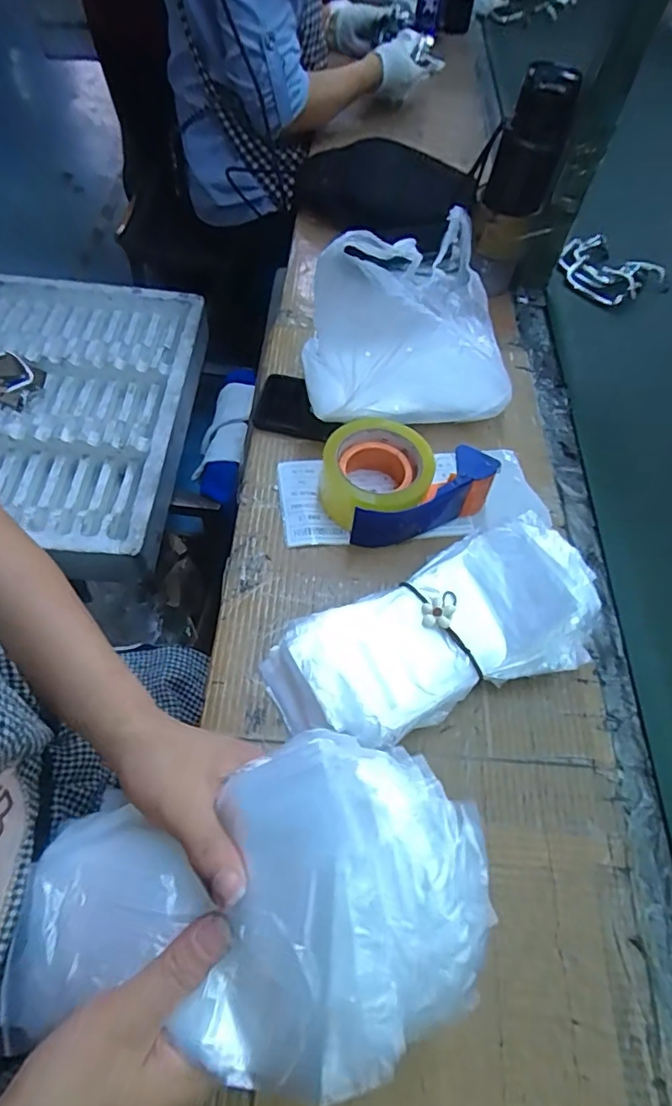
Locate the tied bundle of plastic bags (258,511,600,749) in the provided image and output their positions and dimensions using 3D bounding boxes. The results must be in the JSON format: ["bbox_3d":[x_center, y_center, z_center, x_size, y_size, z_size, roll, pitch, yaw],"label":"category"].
[{"bbox_3d":[0.078,0.062,0.452,0.269,0.066,0.137,-18,61,-15],"label":"tied bundle of plastic bags"}]

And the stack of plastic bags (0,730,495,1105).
[{"bbox_3d":[-0.048,0.173,0.270,0.231,0.089,0.133,-4,59,-7],"label":"stack of plastic bags"}]

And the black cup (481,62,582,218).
[{"bbox_3d":[0.216,-0.455,0.621,0.065,0.144,0.060,16,58,4],"label":"black cup"}]

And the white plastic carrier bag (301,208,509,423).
[{"bbox_3d":[0.079,-0.253,0.564,0.214,0.146,0.216,3,58,-4],"label":"white plastic carrier bag"}]

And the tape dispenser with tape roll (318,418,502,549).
[{"bbox_3d":[0.061,-0.075,0.535,0.147,0.059,0.113,-20,62,-16],"label":"tape dispenser with tape roll"}]

